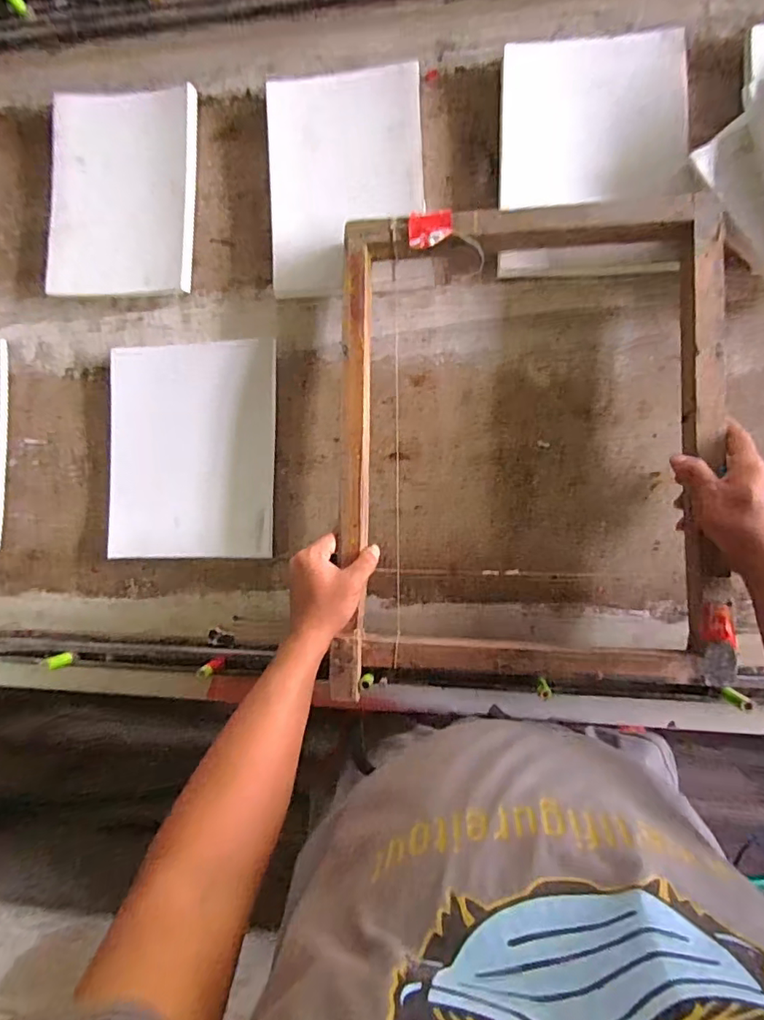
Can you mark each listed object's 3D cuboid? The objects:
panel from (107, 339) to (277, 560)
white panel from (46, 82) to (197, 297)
[{"bbox_3d":[-0.247,-0.075,0.672,0.220,0.017,0.268,-1,88,7],"label":"panel"},{"bbox_3d":[-0.348,-0.420,0.699,0.202,0.017,0.261,2,89,7],"label":"white panel"}]

